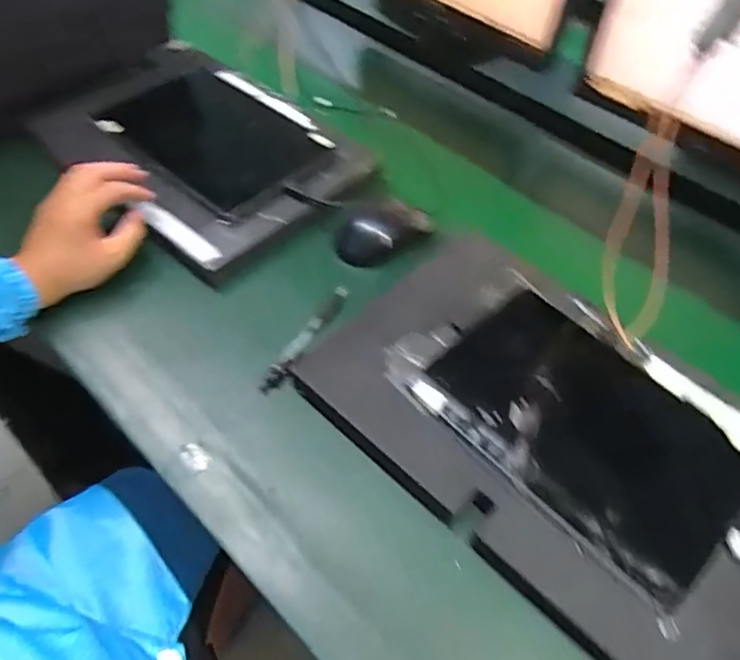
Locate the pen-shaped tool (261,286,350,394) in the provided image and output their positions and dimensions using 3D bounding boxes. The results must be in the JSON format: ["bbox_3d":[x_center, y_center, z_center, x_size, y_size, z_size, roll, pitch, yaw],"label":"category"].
[{"bbox_3d":[-0.059,0.007,0.562,0.020,0.012,0.138,26,53,14],"label":"pen-shaped tool"}]

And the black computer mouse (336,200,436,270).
[{"bbox_3d":[0.015,-0.104,0.639,0.109,0.030,0.059,-25,58,-24],"label":"black computer mouse"}]

